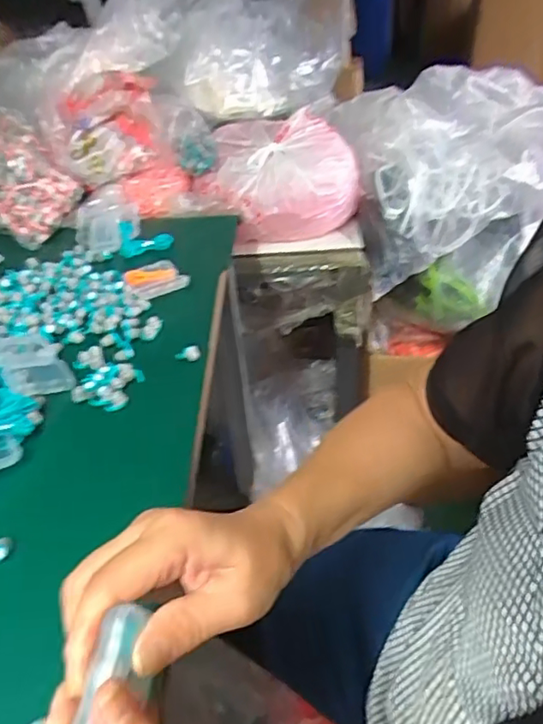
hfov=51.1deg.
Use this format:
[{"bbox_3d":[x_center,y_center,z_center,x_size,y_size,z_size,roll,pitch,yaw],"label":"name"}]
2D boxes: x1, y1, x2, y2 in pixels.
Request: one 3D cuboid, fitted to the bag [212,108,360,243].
[{"bbox_3d":[0.015,-0.273,0.840,0.213,0.120,0.157,-8,40,-5],"label":"bag"}]

